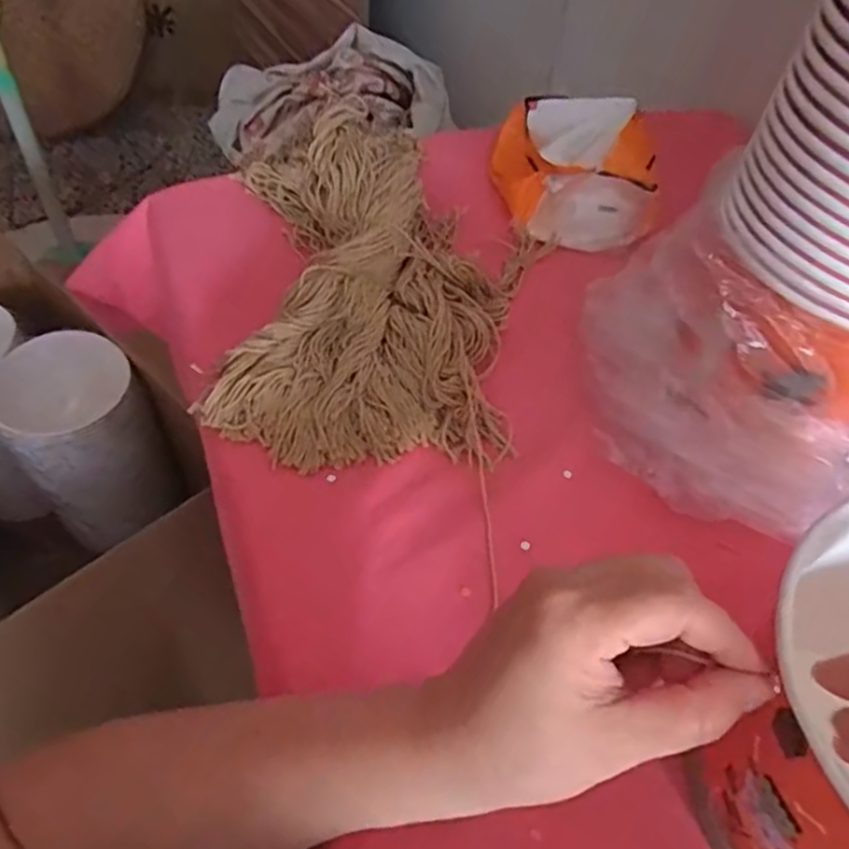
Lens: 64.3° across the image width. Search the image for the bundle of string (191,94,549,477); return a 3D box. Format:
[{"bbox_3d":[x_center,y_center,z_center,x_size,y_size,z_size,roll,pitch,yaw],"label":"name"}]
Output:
[{"bbox_3d":[-0.028,-0.119,0.485,0.219,0.050,0.332,0,53,-4],"label":"bundle of string"}]

